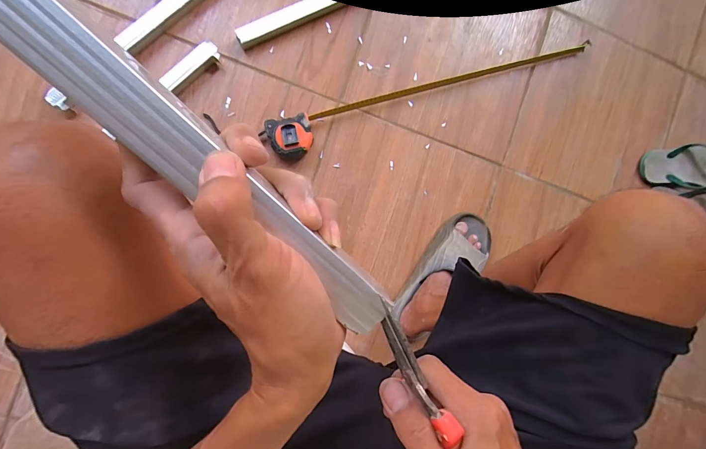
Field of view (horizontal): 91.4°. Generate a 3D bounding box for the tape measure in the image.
[{"bbox_3d":[0.182,-0.290,0.743,0.788,0.045,0.084,-21,94,-8],"label":"tape measure"}]

